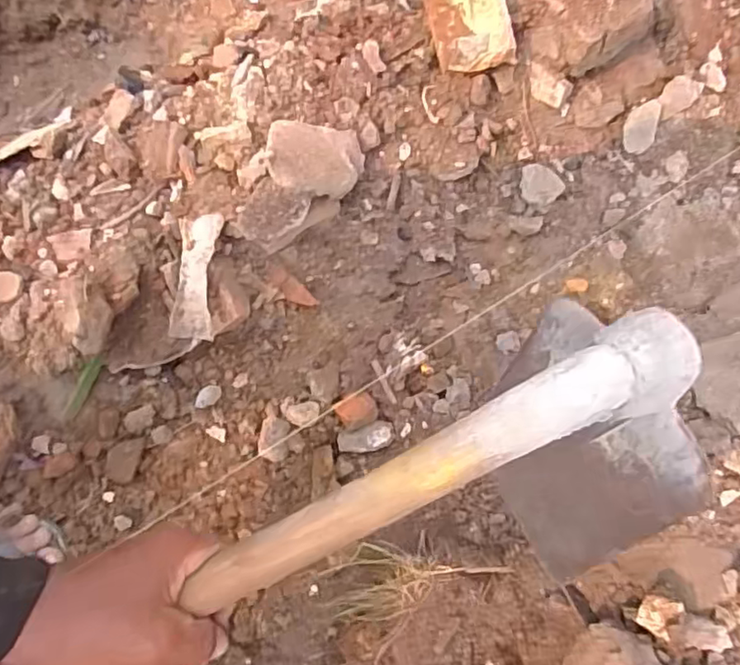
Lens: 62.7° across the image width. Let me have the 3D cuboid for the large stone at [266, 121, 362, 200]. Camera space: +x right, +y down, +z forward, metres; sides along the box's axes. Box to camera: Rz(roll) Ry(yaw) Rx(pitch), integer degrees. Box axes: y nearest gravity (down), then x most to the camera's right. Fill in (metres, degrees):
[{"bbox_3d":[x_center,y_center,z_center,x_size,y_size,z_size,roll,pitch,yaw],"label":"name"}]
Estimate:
[{"bbox_3d":[-0.073,-0.232,0.809,0.120,0.058,0.097,5,67,5],"label":"large stone"}]

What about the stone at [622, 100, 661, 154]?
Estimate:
[{"bbox_3d":[0.421,-0.321,0.956,0.052,0.025,0.083,10,95,-5],"label":"stone"}]

